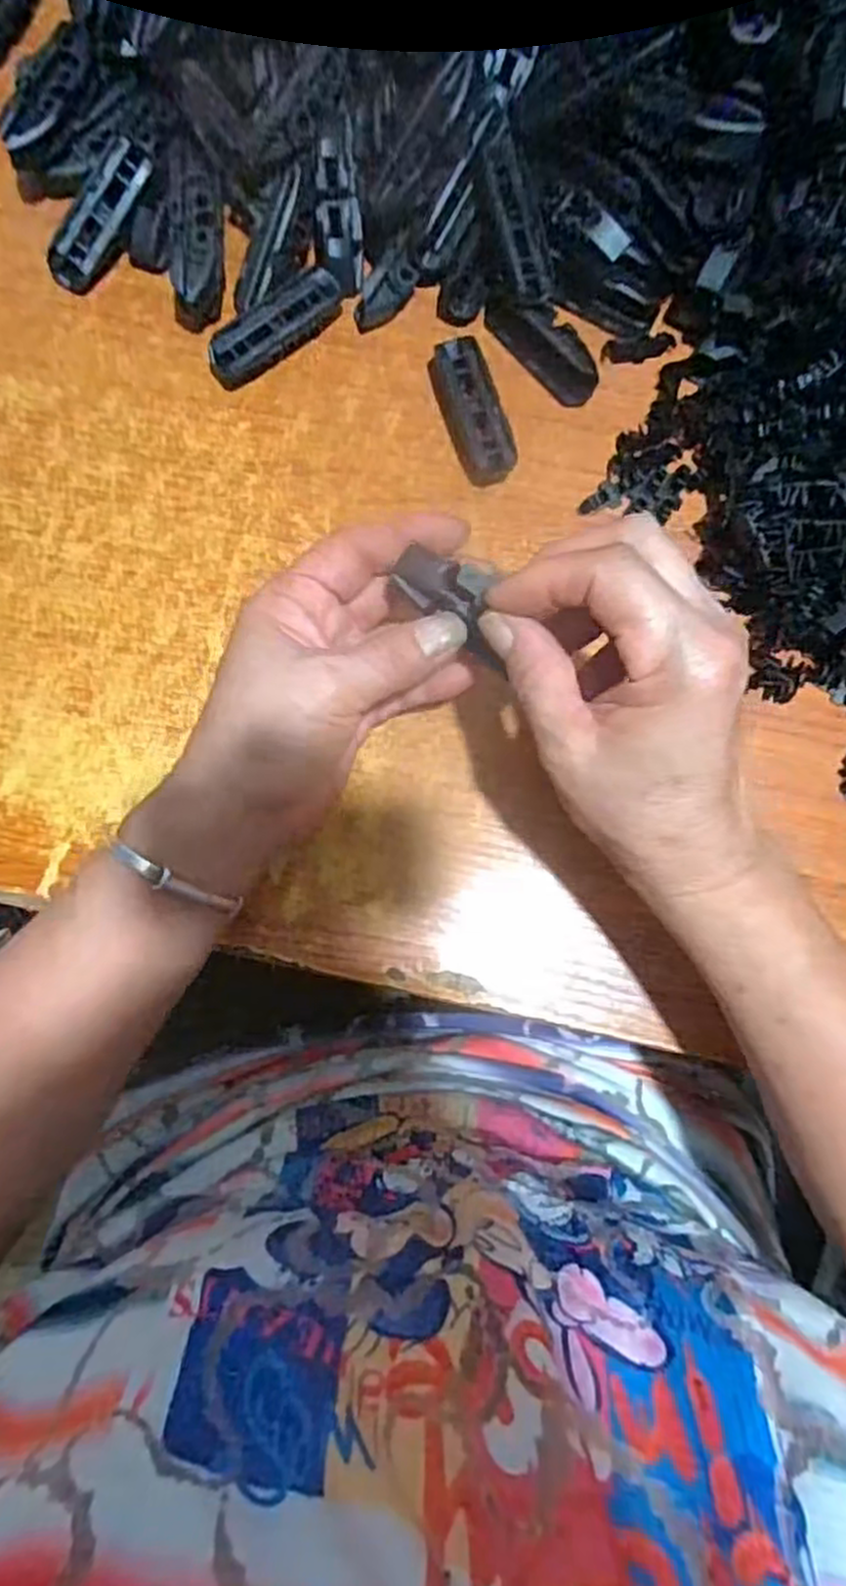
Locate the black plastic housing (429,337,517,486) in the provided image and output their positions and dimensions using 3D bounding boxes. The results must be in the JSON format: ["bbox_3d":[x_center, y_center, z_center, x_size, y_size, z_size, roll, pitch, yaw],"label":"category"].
[{"bbox_3d":[0.024,-0.187,0.378,0.024,0.020,0.072,-18,84,-2],"label":"black plastic housing"}]

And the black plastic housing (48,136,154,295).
[{"bbox_3d":[-0.158,-0.282,0.380,0.024,0.014,0.072,43,107,5],"label":"black plastic housing"}]

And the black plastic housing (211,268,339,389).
[{"bbox_3d":[-0.072,-0.230,0.382,0.075,0.021,0.018,-39,85,-4],"label":"black plastic housing"}]

